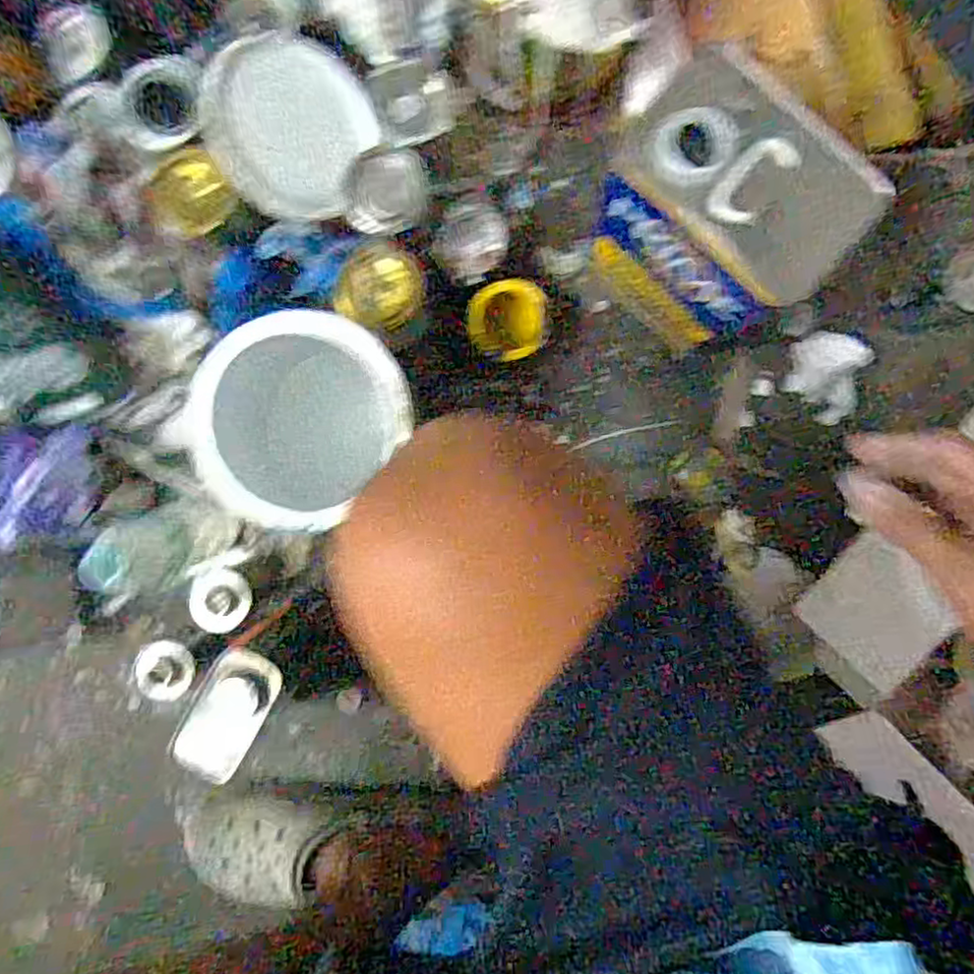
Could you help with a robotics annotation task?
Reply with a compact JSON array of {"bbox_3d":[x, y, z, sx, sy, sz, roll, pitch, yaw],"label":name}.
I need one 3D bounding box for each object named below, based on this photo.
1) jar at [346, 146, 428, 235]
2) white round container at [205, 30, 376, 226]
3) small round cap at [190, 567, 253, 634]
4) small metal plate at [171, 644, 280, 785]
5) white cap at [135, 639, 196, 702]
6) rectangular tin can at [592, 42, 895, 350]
[{"bbox_3d":[-0.085,-0.251,0.592,0.070,0.046,0.059,-14,92,2],"label":"jar"},{"bbox_3d":[-0.171,-0.320,0.601,0.146,0.031,0.152,13,90,-33],"label":"white round container"},{"bbox_3d":[-0.245,0.103,0.628,0.050,0.023,0.058,0,93,1],"label":"small round cap"},{"bbox_3d":[-0.211,0.184,0.555,0.056,0.029,0.098,28,93,0],"label":"small metal plate"},{"bbox_3d":[-0.297,0.170,0.634,0.047,0.027,0.053,-27,92,2],"label":"white cap"},{"bbox_3d":[0.197,-0.208,0.576,0.155,0.248,0.110,44,93,-1],"label":"rectangular tin can"}]

